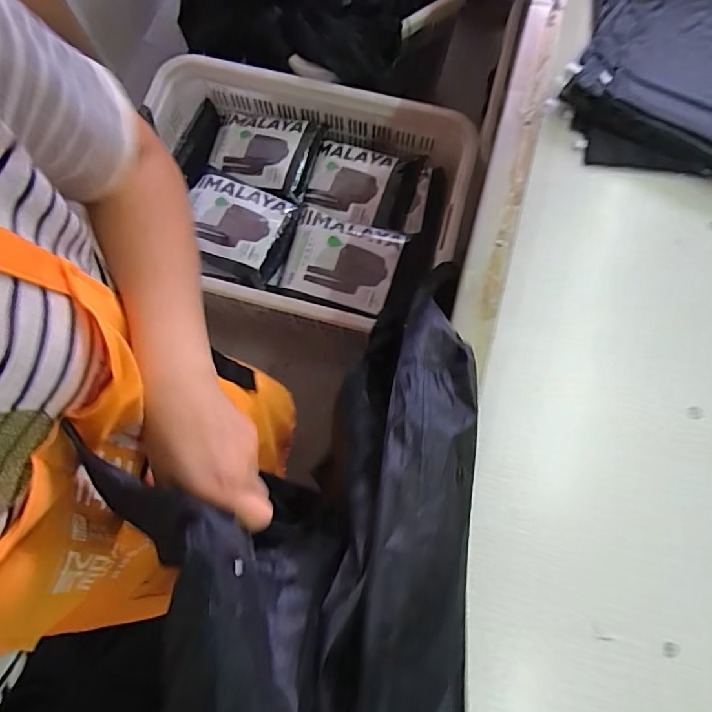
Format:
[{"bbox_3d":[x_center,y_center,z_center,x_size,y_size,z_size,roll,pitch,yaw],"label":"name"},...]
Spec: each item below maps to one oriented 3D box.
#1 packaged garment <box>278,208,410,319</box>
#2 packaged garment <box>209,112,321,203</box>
[{"bbox_3d":[-0.038,-0.221,1.101,0.262,0.044,0.220,19,76,6],"label":"packaged garment"},{"bbox_3d":[-0.255,-0.525,1.222,0.286,0.058,0.229,13,76,4],"label":"packaged garment"}]

